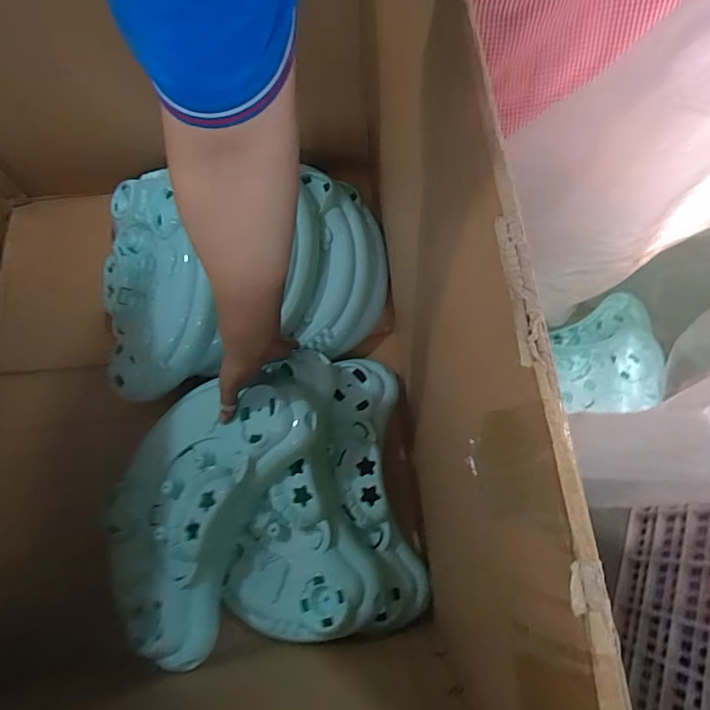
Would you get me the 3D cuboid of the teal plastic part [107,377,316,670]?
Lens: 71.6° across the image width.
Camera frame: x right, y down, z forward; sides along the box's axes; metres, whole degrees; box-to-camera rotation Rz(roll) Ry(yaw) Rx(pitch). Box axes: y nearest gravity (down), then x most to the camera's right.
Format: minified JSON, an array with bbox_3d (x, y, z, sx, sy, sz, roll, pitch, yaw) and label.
[{"bbox_3d":[-0.188,0.156,0.559,0.196,0.086,0.303,25,74,11],"label":"teal plastic part"}]

